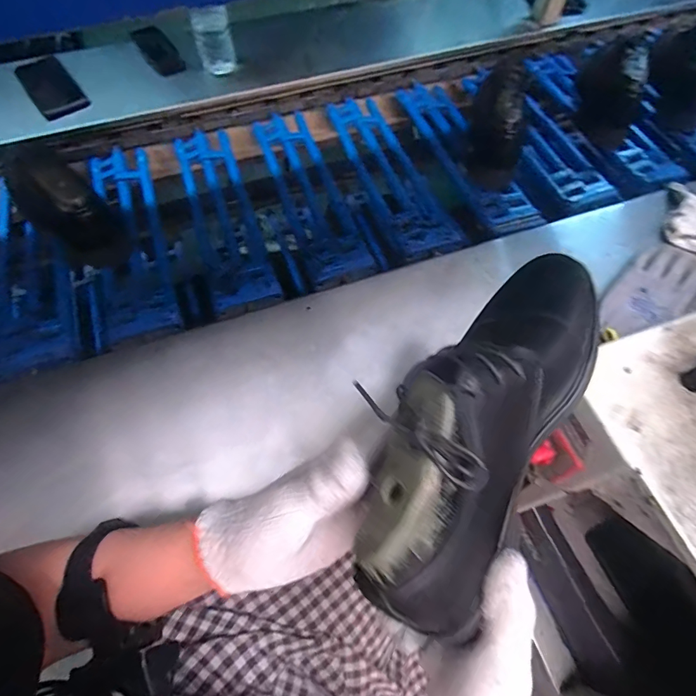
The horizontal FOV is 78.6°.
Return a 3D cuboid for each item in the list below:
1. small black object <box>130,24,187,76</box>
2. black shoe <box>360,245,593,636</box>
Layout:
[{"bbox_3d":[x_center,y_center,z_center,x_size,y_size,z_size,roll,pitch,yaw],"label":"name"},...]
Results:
[{"bbox_3d":[-0.358,-0.564,0.809,0.065,0.081,0.012,-21,40,12],"label":"small black object"},{"bbox_3d":[0.092,0.033,0.264,0.092,0.084,0.258,33,61,15],"label":"black shoe"}]

